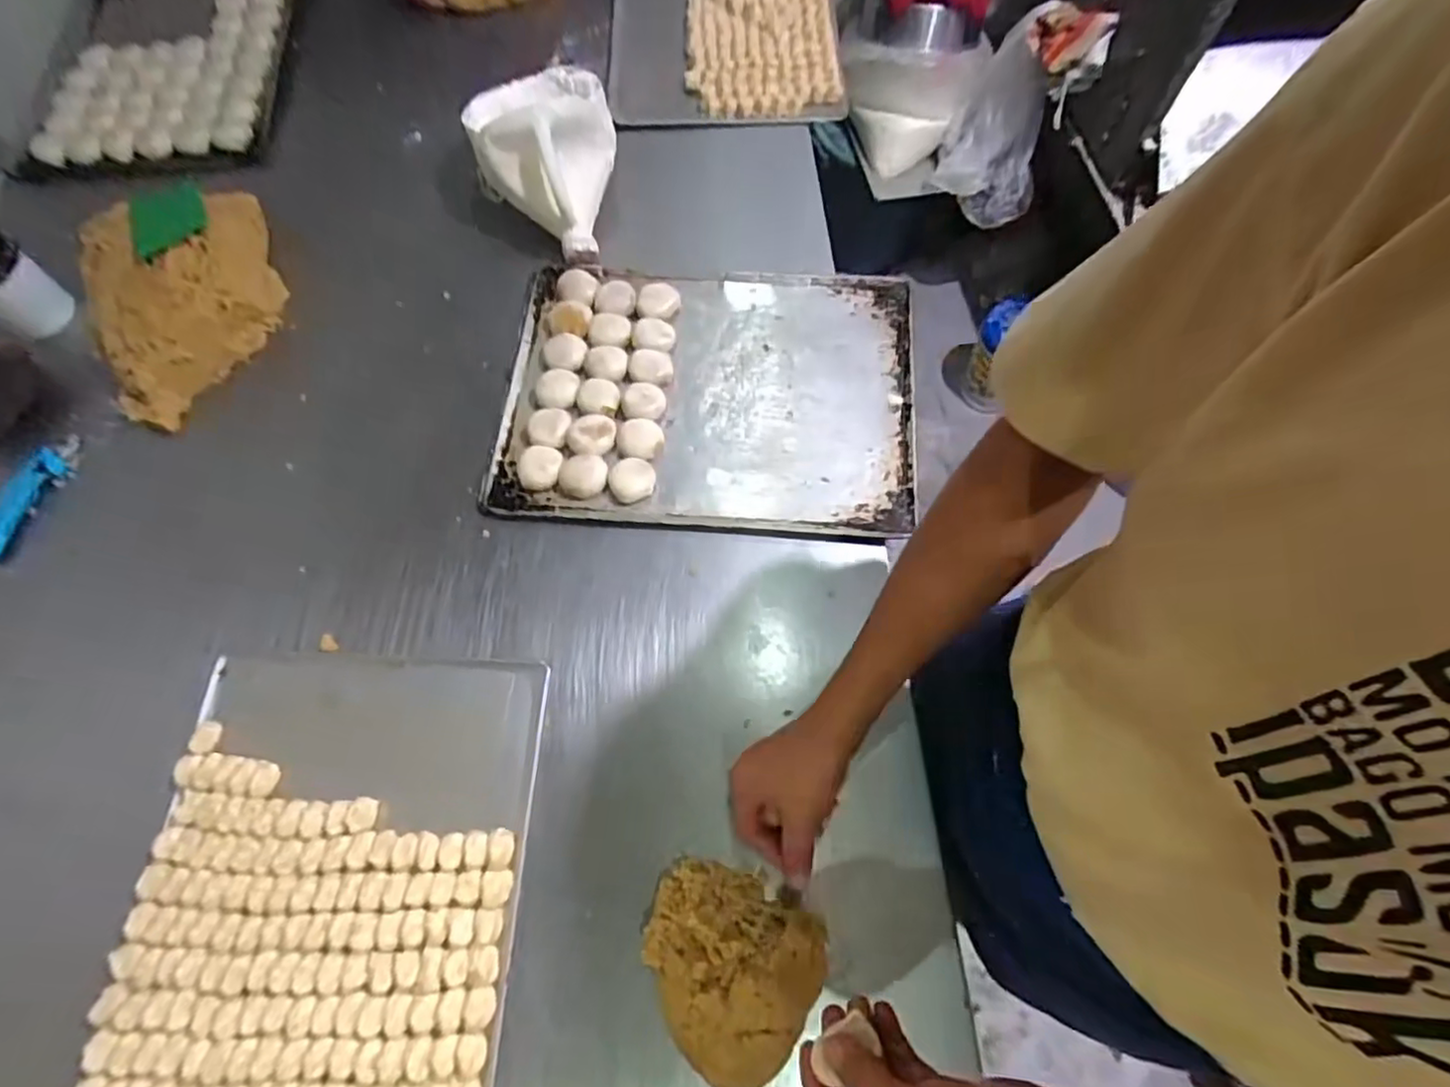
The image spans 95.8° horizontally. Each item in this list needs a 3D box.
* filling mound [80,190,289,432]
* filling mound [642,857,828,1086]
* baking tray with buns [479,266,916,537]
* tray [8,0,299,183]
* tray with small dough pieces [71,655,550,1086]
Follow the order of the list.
[{"bbox_3d":[-0.658,-0.309,0.792,0.214,0.081,0.306,-30,70,-8],"label":"filling mound"},{"bbox_3d":[-0.002,0.337,0.525,0.148,0.064,0.131,27,72,13],"label":"filling mound"},{"bbox_3d":[-0.023,-0.177,0.747,0.463,0.035,0.343,3,69,4],"label":"baking tray with buns"},{"bbox_3d":[-0.847,-0.748,0.999,0.375,0.061,0.478,-11,68,-1],"label":"tray"},{"bbox_3d":[-0.349,0.329,0.568,0.325,0.021,0.449,1,69,3],"label":"tray with small dough pieces"}]

